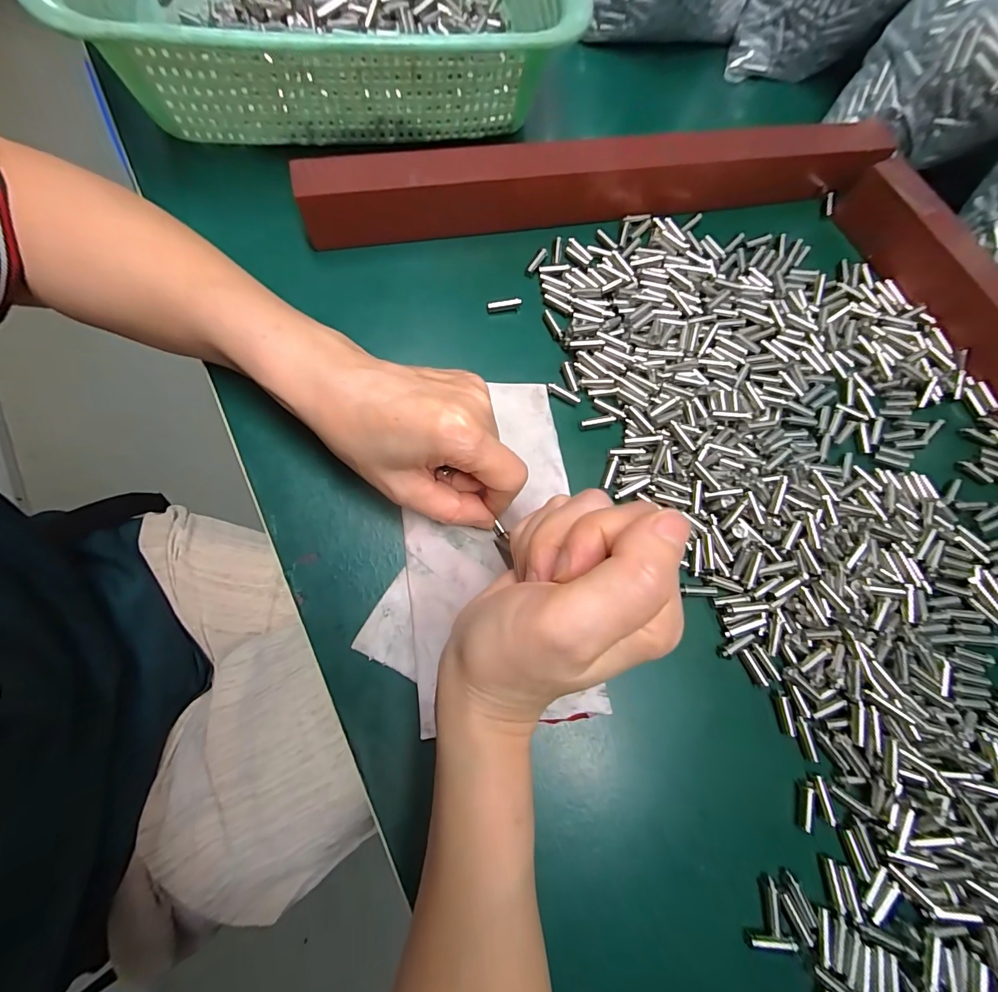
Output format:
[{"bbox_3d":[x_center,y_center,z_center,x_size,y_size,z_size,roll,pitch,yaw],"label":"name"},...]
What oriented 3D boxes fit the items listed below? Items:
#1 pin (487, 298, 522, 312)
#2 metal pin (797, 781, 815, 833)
[{"bbox_3d":[0.003,-0.120,0.272,0.022,0.006,0.005,-14,77,-8],"label":"pin"},{"bbox_3d":[0.147,0.147,0.205,0.006,0.006,0.020,17,75,0],"label":"metal pin"}]

